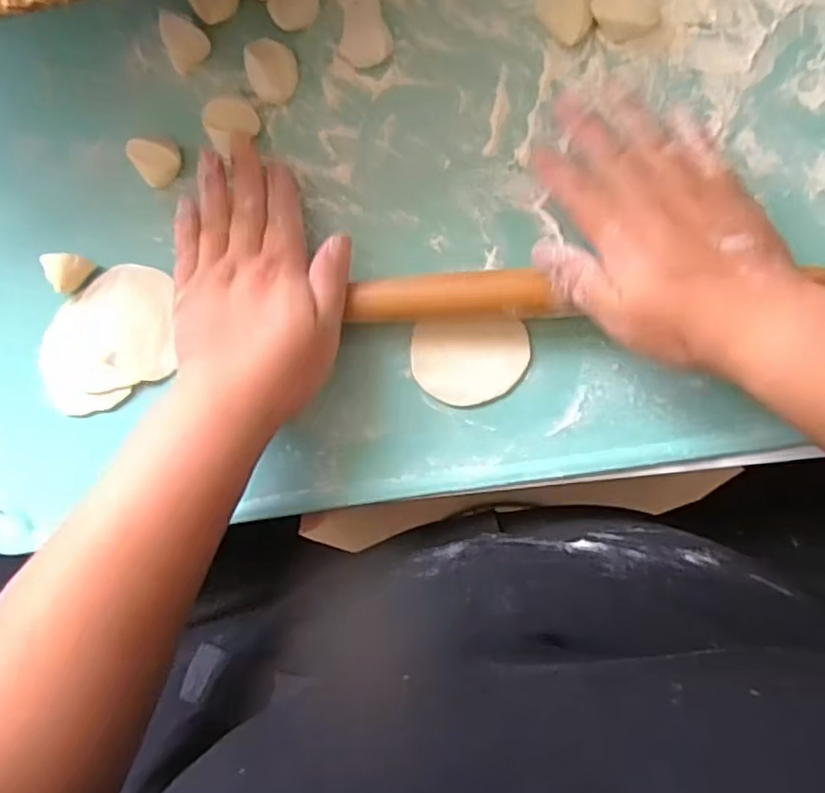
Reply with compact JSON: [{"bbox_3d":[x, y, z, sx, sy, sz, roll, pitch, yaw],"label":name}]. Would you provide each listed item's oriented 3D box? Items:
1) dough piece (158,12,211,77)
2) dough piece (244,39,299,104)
[{"bbox_3d":[-0.130,-0.200,0.382,0.024,0.013,0.027,-39,86,3],"label":"dough piece"},{"bbox_3d":[-0.078,-0.180,0.380,0.027,0.016,0.034,-28,86,4],"label":"dough piece"}]

